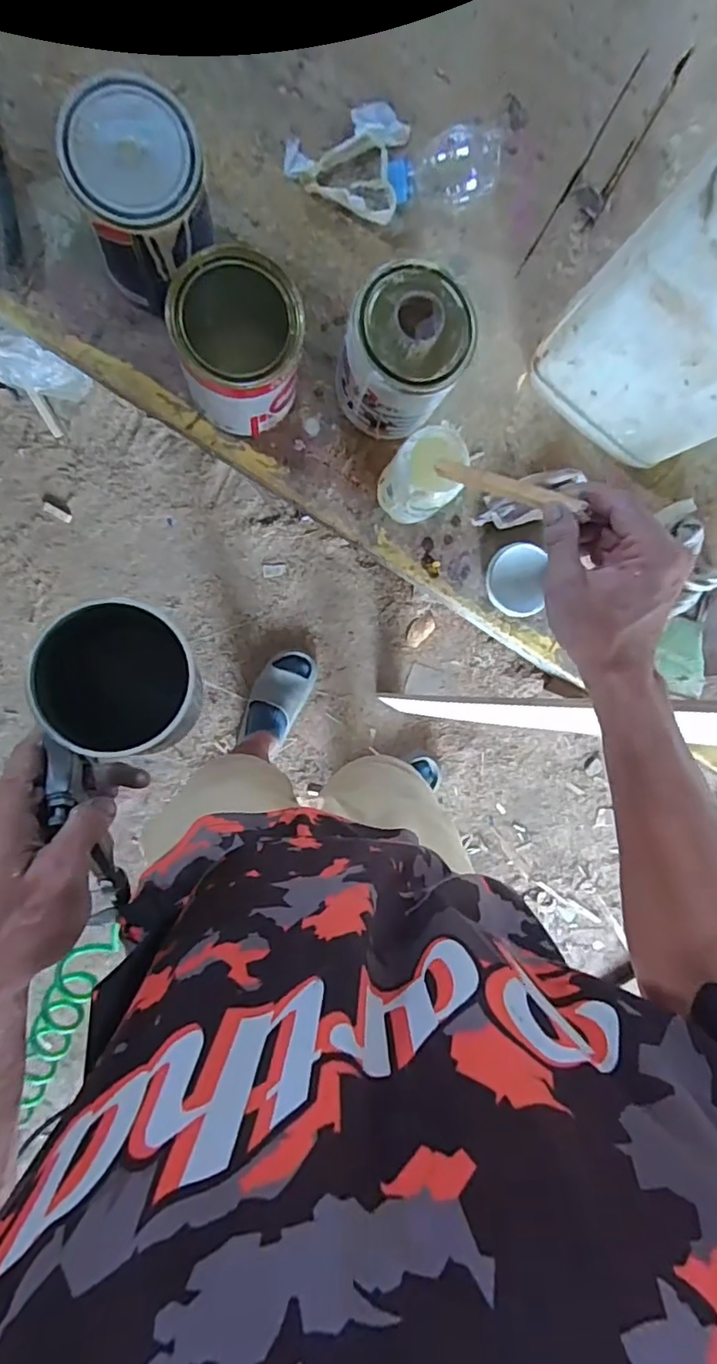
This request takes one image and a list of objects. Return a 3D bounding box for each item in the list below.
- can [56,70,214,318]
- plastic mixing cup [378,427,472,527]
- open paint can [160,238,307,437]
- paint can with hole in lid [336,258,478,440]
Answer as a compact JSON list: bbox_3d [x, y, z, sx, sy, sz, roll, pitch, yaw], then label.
[{"bbox_3d":[-0.179,-0.402,0.513,0.102,0.141,0.102,-1,97,-9],"label":"can"},{"bbox_3d":[0.059,-0.196,0.583,0.072,0.126,0.069,-1,97,-9],"label":"plastic mixing cup"},{"bbox_3d":[-0.105,-0.301,0.547,0.108,0.127,0.109,-1,97,-9],"label":"open paint can"},{"bbox_3d":[0.041,-0.304,0.563,0.105,0.135,0.111,-1,97,-9],"label":"paint can with hole in lid"}]

